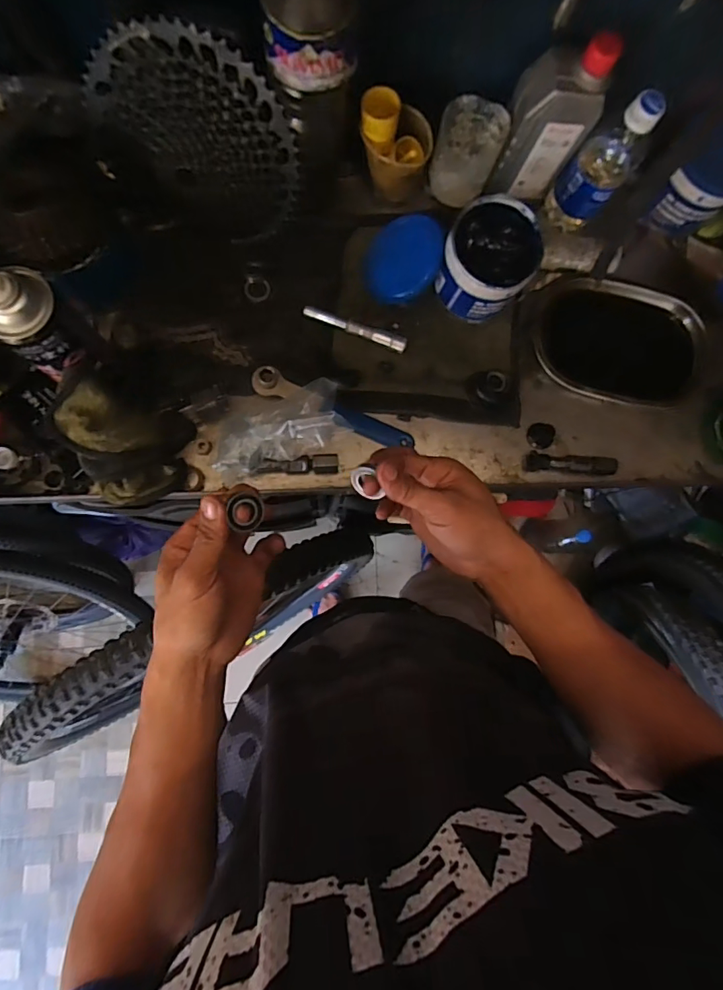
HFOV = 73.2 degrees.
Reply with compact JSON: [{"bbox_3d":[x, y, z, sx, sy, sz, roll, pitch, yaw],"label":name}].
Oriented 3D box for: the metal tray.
[{"bbox_3d":[0.319,-0.186,0.591,0.215,0.026,0.138,11,83,-3],"label":"metal tray"}]

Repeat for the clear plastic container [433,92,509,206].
[{"bbox_3d":[0.118,-0.391,0.564,0.068,0.092,0.066,1,83,-4],"label":"clear plastic container"}]

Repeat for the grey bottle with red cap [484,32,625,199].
[{"bbox_3d":[0.200,-0.395,0.521,0.083,0.152,0.049,8,83,-4],"label":"grey bottle with red cap"}]

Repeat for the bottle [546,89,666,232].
[{"bbox_3d":[0.269,-0.371,0.543,0.060,0.162,0.066,1,83,-4],"label":"bottle"}]

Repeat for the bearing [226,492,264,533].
[{"bbox_3d":[-0.085,0.012,0.359,0.026,0.008,0.029,-17,111,-36],"label":"bearing"}]

